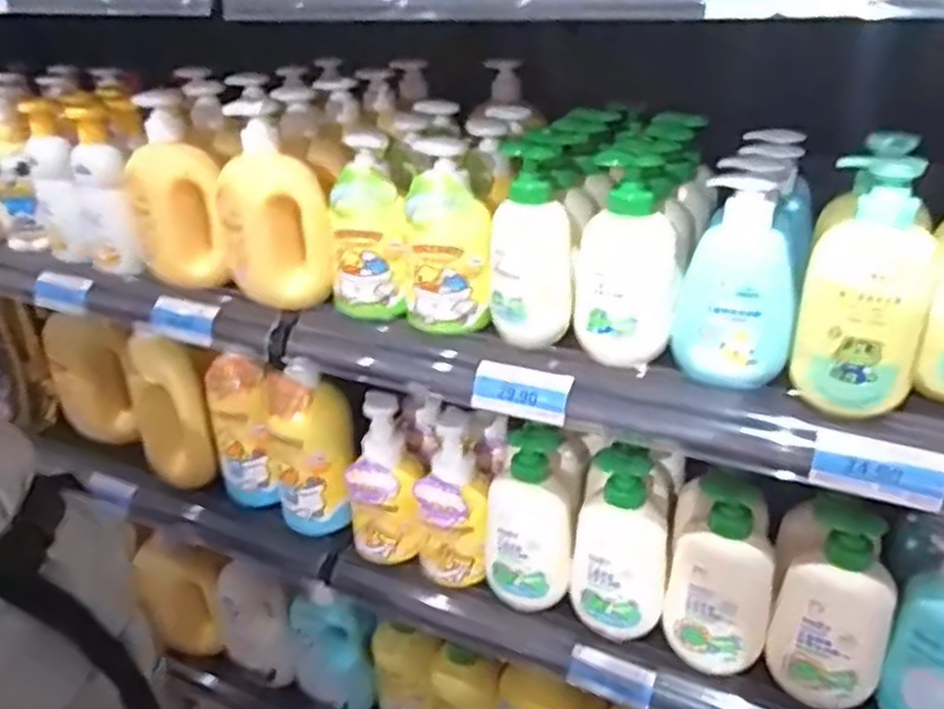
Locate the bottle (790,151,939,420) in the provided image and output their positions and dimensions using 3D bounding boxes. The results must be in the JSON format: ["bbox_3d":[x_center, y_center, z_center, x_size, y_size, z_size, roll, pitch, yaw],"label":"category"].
[{"bbox_3d":[0.262,-0.042,0.502,0.074,0.164,0.044,16,35,30],"label":"bottle"}]

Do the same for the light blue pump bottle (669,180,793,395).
[{"bbox_3d":[0.192,-0.049,0.548,0.077,0.141,0.040,10,32,22],"label":"light blue pump bottle"}]

